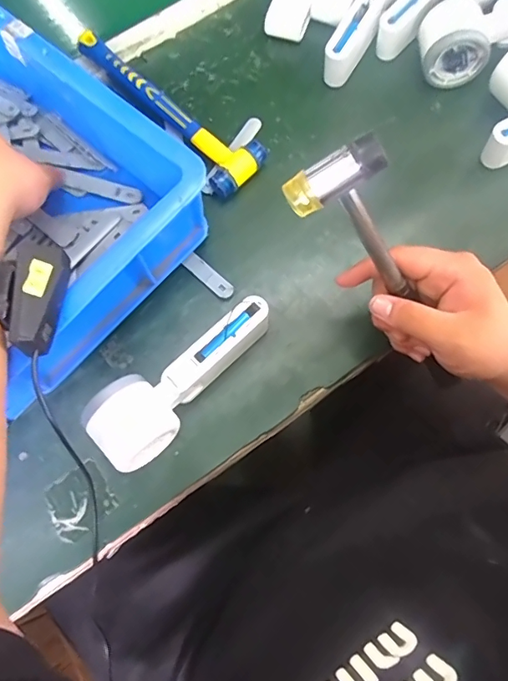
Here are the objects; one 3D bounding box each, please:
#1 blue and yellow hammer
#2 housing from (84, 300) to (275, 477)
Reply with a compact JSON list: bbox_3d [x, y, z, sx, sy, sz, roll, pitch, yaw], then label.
[{"bbox_3d":[-0.085,-0.238,0.485,0.057,0.027,0.243,-40,73,-9],"label":"blue and yellow hammer"},{"bbox_3d":[-0.053,0.030,0.390,0.165,0.045,0.061,-41,74,-9],"label":"housing"}]

